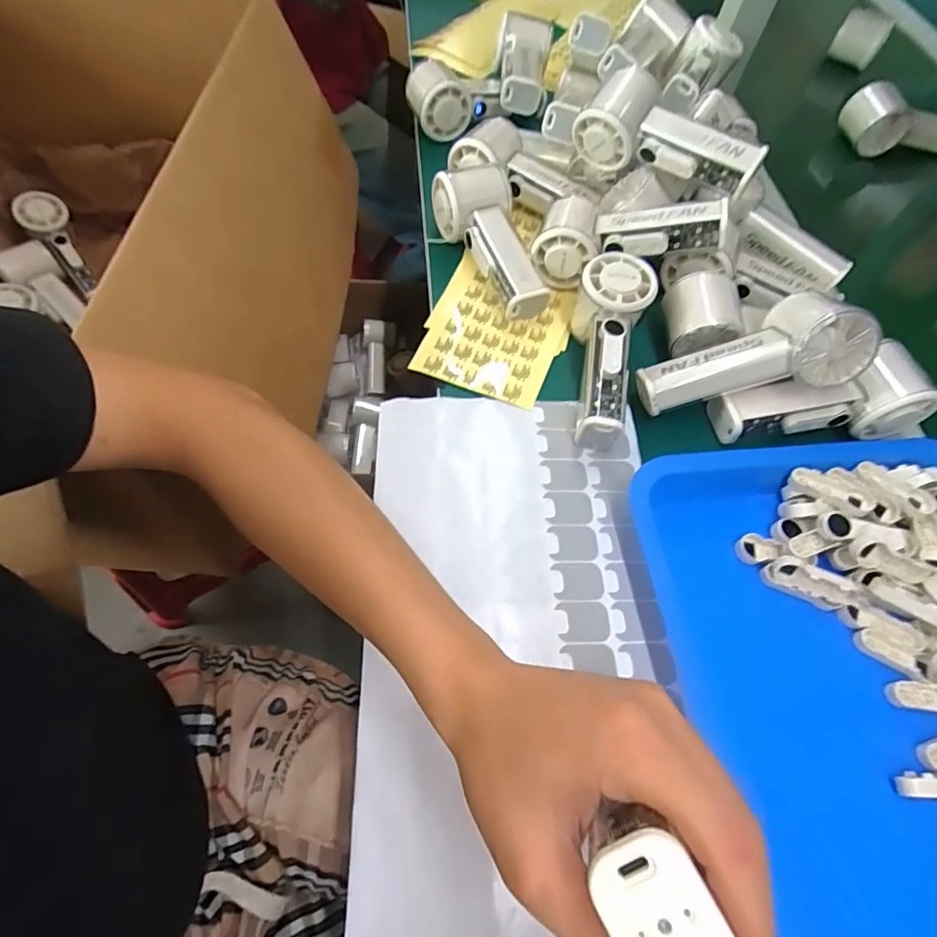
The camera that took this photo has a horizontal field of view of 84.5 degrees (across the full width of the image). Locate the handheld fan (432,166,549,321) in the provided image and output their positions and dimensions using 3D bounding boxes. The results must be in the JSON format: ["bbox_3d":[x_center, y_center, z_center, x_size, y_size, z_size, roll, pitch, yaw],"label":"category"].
[{"bbox_3d":[0.022,-0.199,0.453,0.067,0.049,0.148,-17,64,-13],"label":"handheld fan"}]

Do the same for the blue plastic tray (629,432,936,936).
[{"bbox_3d":[0.254,0.137,0.304,0.259,0.047,0.327,-4,63,-8],"label":"blue plastic tray"}]

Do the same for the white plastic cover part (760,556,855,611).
[{"bbox_3d":[0.221,0.074,0.333,0.051,0.029,0.010,29,38,13],"label":"white plastic cover part"}]

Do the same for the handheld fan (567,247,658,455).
[{"bbox_3d":[0.103,-0.092,0.397,0.055,0.060,0.153,14,62,4],"label":"handheld fan"}]

